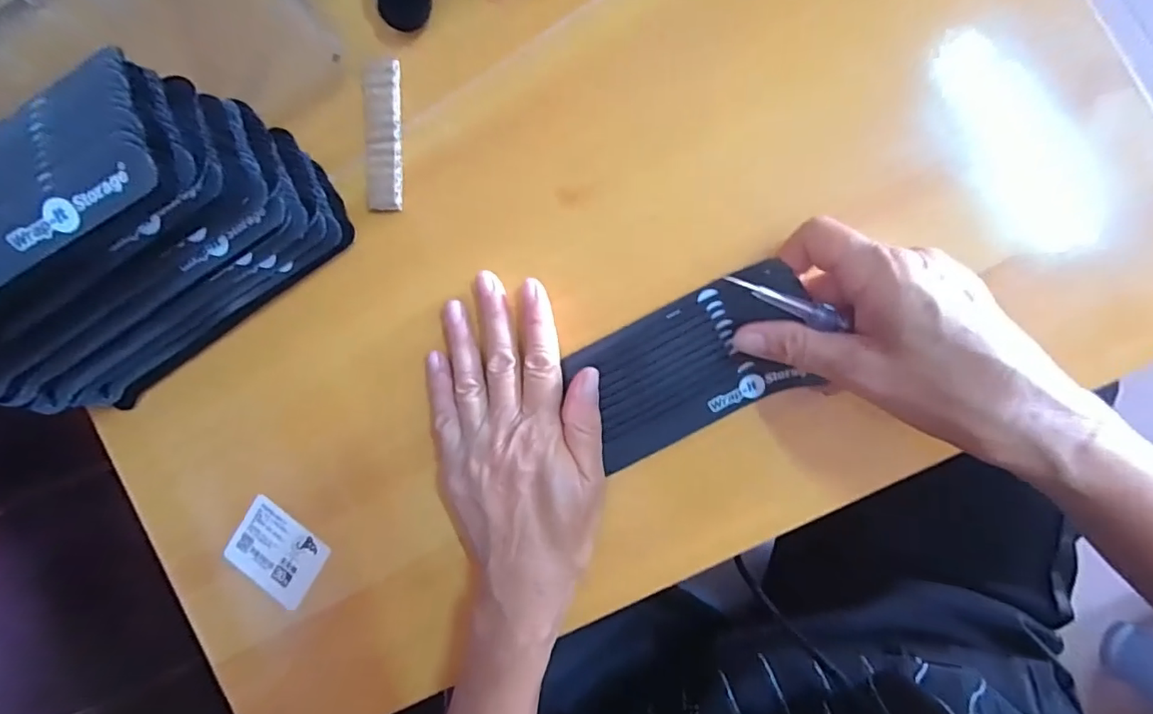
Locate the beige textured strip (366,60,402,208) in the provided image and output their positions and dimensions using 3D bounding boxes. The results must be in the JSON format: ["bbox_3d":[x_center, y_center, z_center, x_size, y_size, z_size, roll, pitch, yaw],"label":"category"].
[{"bbox_3d":[-0.112,-0.127,0.312,0.022,0.006,0.083,3,92,9],"label":"beige textured strip"}]

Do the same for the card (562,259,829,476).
[{"bbox_3d":[0.061,0.004,0.286,0.119,0.018,0.067,-25,89,10],"label":"card"}]

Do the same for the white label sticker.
[{"bbox_3d":[-0.188,0.124,0.343,0.058,0.005,0.050,35,96,3],"label":"white label sticker"}]

